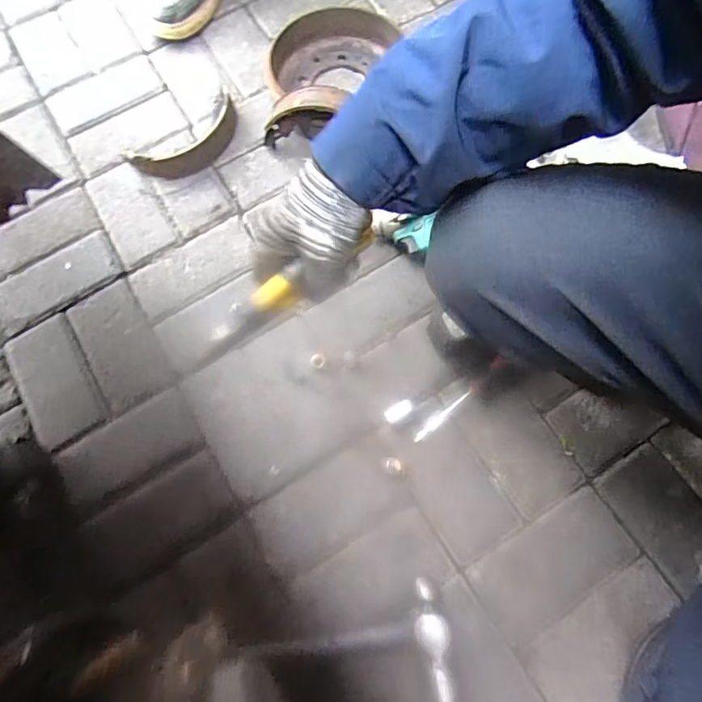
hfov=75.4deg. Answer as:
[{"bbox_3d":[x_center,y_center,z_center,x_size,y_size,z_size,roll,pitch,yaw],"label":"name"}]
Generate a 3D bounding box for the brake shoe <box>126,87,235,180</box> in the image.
[{"bbox_3d":[-0.262,-0.339,0.730,0.198,0.041,0.088,-32,74,-8],"label":"brake shoe"}]

